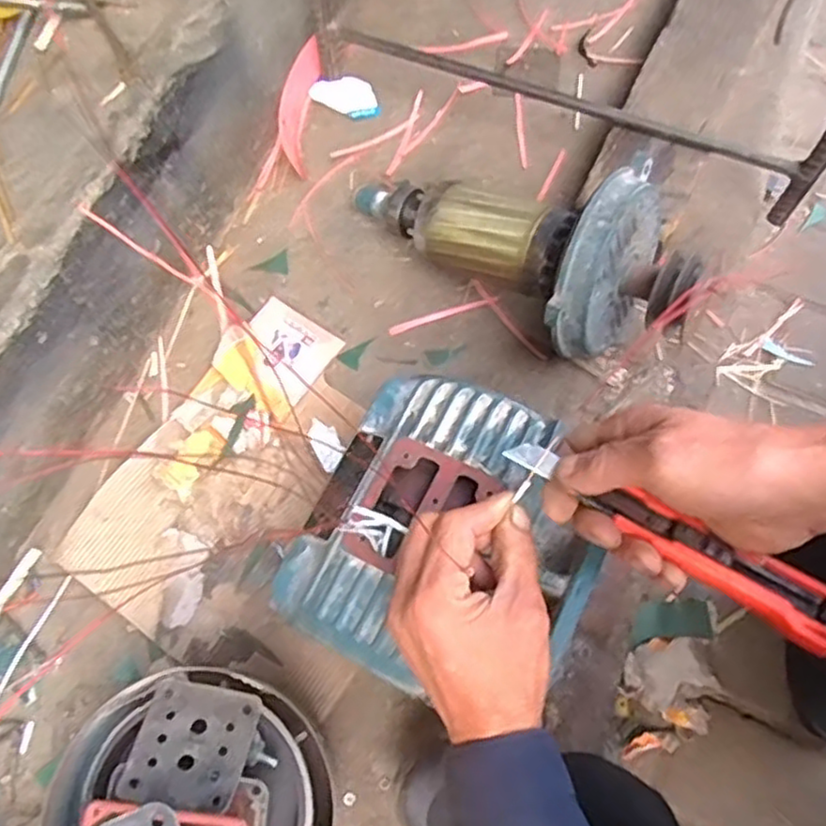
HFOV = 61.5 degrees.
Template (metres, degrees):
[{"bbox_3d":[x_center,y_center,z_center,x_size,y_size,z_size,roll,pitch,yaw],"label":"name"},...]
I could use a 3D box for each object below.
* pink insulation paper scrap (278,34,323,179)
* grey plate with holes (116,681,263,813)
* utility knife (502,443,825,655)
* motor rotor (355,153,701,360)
[{"bbox_3d":[-0.125,-0.327,0.744,0.034,0.039,0.142,6,71,3],"label":"pink insulation paper scrap"},{"bbox_3d":[-0.154,0.232,0.484,0.077,0.008,0.079,11,52,7],"label":"grey plate with holes"},{"bbox_3d":[0.139,0.065,0.371,0.188,0.013,0.034,30,74,15],"label":"utility knife"},{"bbox_3d":[0.084,-0.165,0.626,0.354,0.136,0.157,27,73,30],"label":"motor rotor"}]

